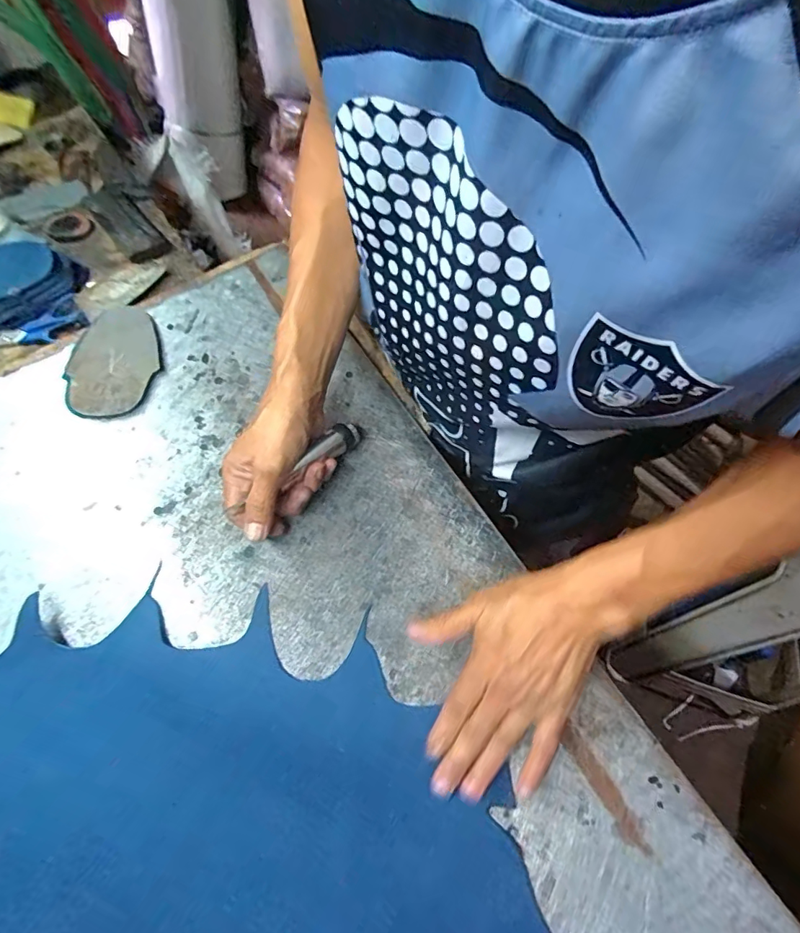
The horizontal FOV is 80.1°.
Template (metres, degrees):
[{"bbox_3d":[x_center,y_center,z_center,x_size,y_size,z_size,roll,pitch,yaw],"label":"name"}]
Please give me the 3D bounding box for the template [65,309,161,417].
[{"bbox_3d":[-0.306,-0.116,0.509,0.091,0.011,0.145,3,64,0],"label":"template"}]

